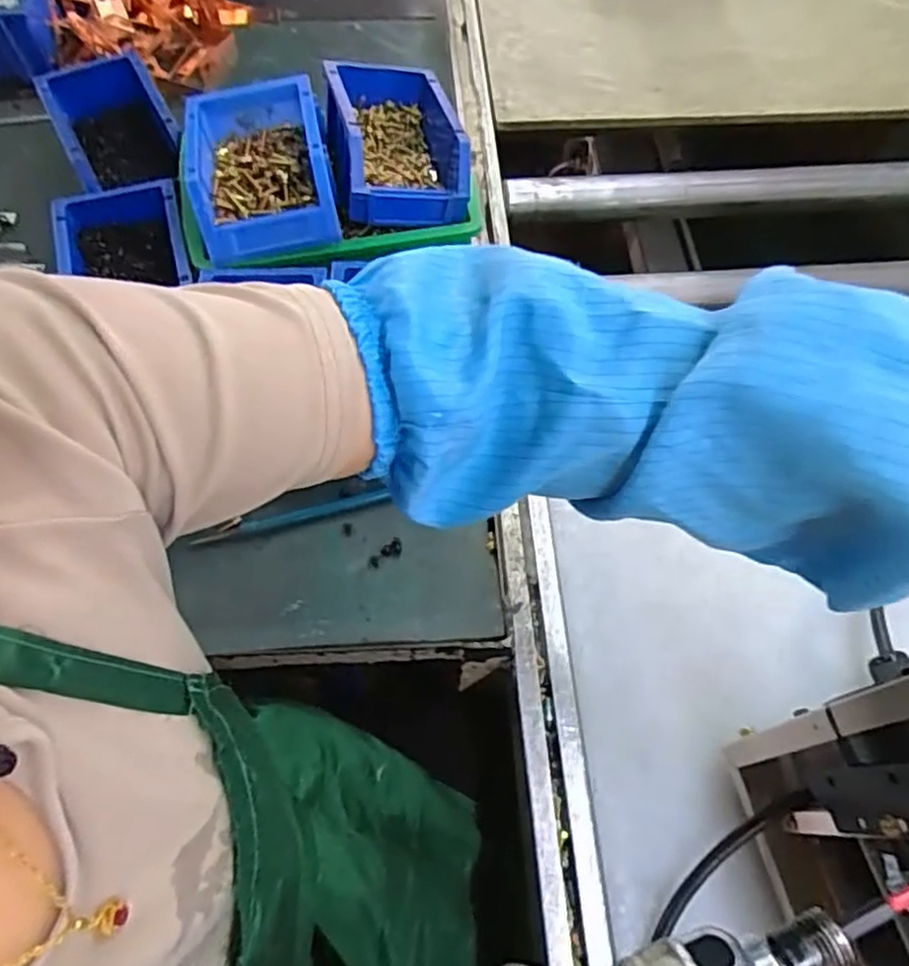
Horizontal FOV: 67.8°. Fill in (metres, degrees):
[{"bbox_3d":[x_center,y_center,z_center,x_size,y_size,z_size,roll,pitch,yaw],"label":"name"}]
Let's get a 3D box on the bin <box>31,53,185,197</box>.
[{"bbox_3d":[-0.332,-0.351,0.659,0.099,0.056,0.123,-24,67,-14],"label":"bin"}]

